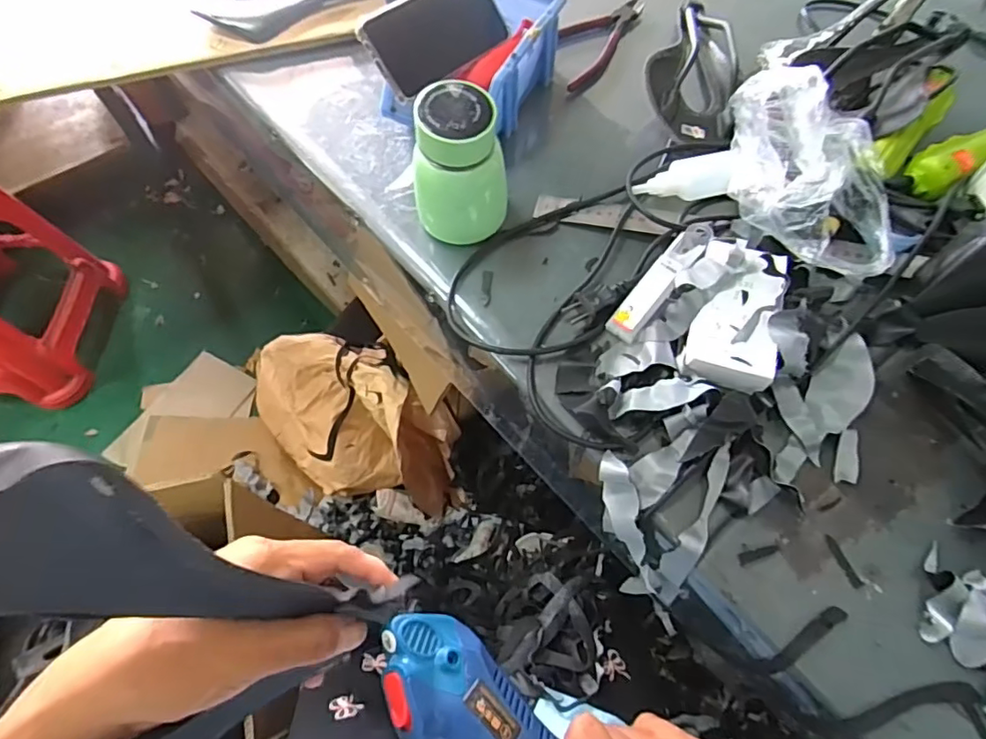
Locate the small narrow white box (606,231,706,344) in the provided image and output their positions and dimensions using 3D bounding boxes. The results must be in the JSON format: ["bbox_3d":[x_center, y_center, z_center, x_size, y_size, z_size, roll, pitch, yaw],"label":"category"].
[{"bbox_3d":[0.135,-0.070,0.475,0.027,0.012,0.104,37,83,16],"label":"small narrow white box"}]

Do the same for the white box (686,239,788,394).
[{"bbox_3d":[0.197,-0.048,0.453,0.060,0.024,0.124,15,66,7],"label":"white box"}]

